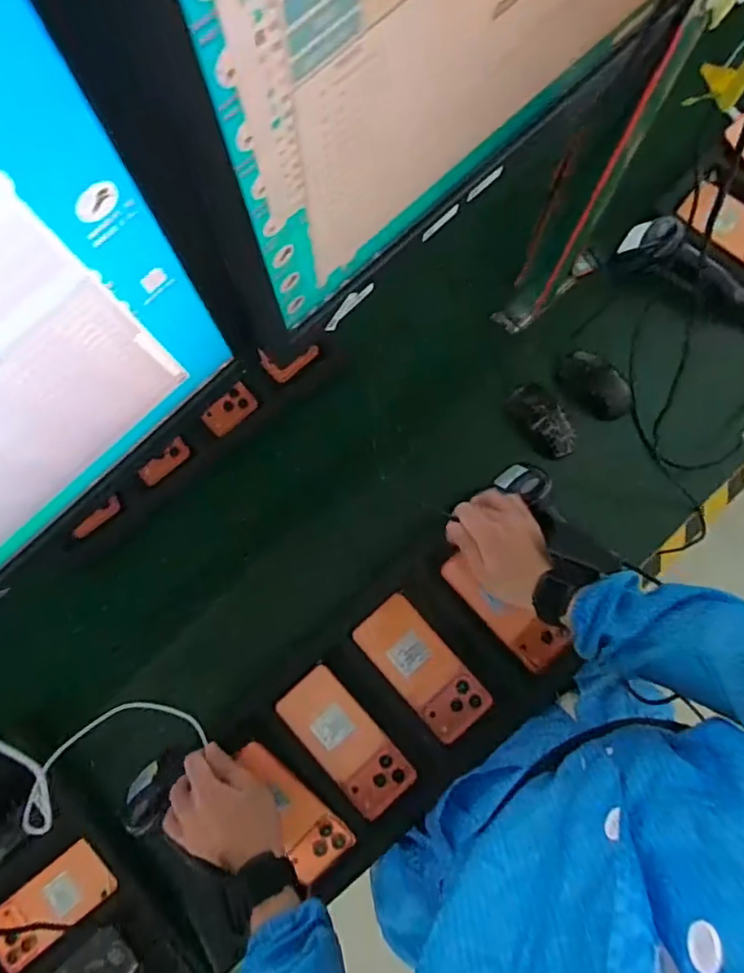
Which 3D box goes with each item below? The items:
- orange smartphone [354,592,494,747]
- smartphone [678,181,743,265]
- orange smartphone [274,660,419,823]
[{"bbox_3d":[0.059,0.206,0.639,0.076,0.013,0.163,-41,83,-8],"label":"orange smartphone"},{"bbox_3d":[0.530,-0.373,0.813,0.174,0.015,0.078,34,85,-4],"label":"smartphone"},{"bbox_3d":[-0.029,0.284,0.626,0.072,0.010,0.163,-42,83,-8],"label":"orange smartphone"}]

